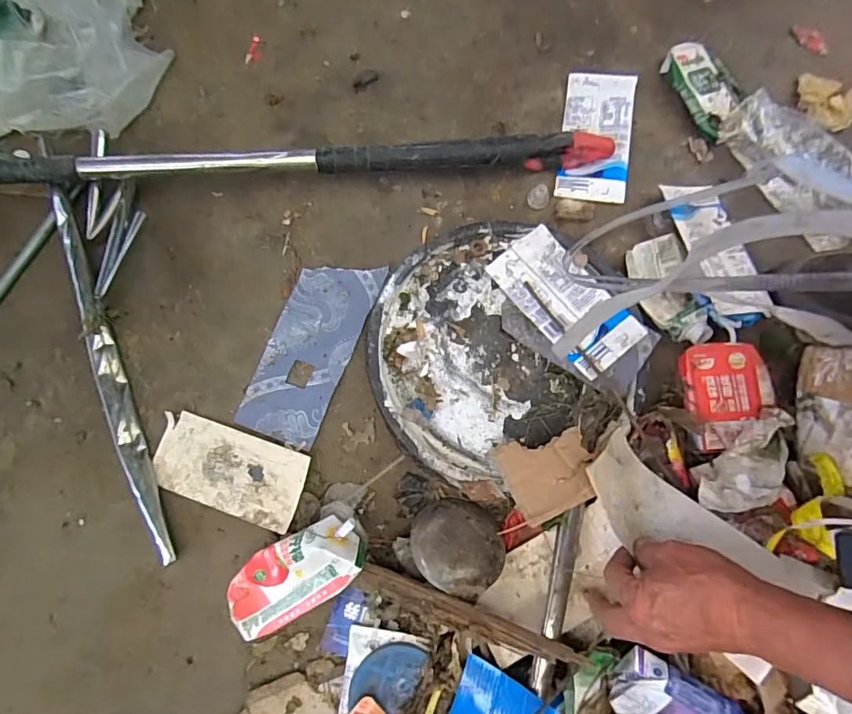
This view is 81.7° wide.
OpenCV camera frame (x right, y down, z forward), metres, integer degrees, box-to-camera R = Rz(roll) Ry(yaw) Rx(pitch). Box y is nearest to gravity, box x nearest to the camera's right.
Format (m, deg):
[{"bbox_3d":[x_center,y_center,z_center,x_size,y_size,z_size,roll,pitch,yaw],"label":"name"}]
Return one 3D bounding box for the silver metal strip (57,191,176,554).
[{"bbox_3d":[-0.353,0.010,0.545,0.028,0.029,0.436,-23,77,-4],"label":"silver metal strip"}]

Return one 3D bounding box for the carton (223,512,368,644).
[{"bbox_3d":[-0.120,0.203,0.464,0.147,0.046,0.069,-35,78,12],"label":"carton"}]

